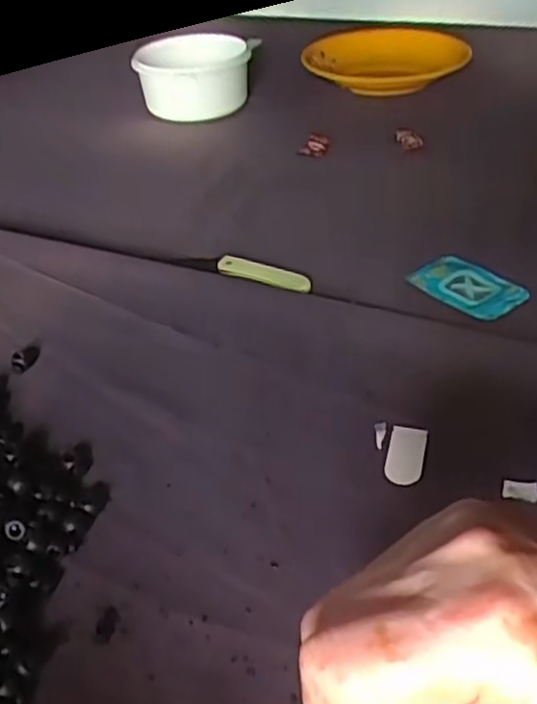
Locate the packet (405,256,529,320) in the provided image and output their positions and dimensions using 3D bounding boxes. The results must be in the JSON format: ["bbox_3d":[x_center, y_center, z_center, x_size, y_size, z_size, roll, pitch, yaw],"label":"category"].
[{"bbox_3d":[0.179,-0.059,0.642,0.056,0.013,0.093,-26,45,-27],"label":"packet"}]

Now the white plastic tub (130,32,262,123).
[{"bbox_3d":[-0.108,-0.370,0.976,0.155,0.089,0.155,0,40,3],"label":"white plastic tub"}]

